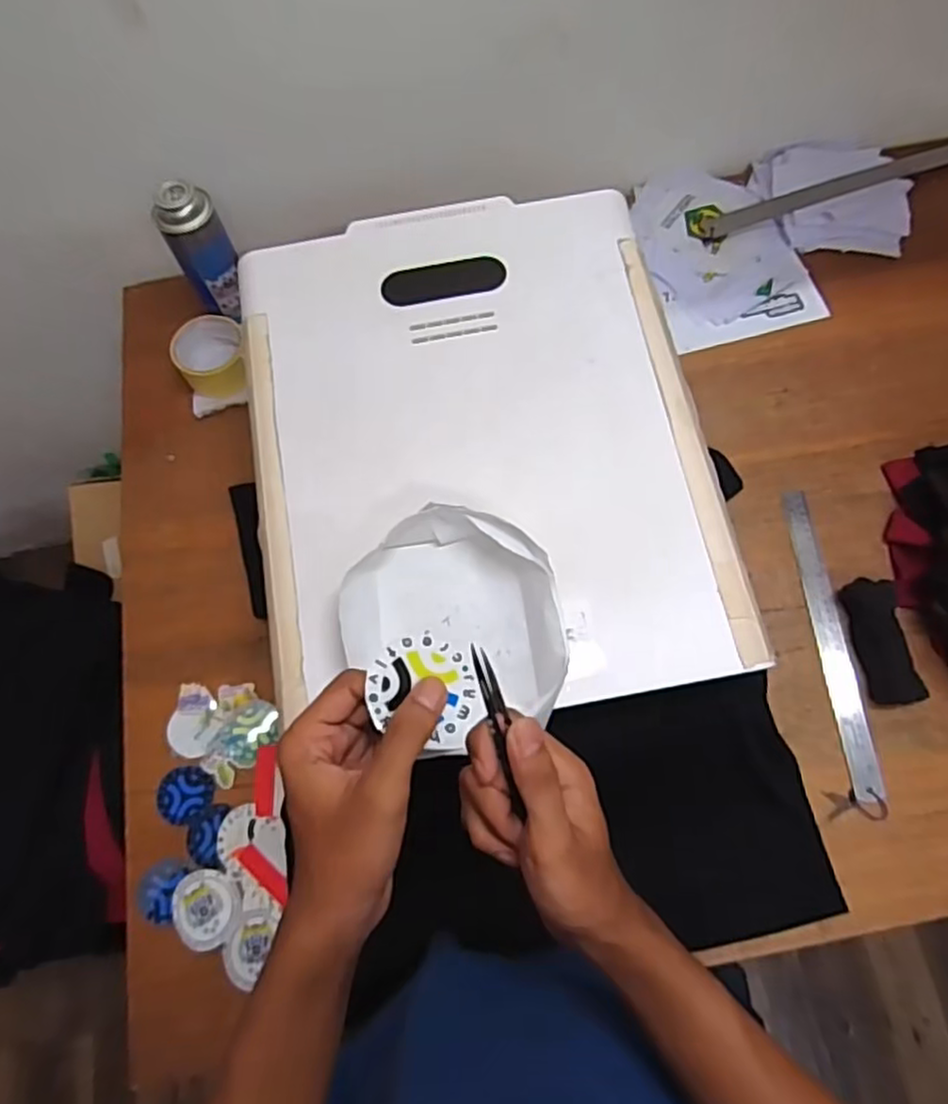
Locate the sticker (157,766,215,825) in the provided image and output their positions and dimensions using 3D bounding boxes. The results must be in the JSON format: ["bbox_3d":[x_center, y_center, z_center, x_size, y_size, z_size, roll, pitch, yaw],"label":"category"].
[{"bbox_3d":[-0.284,0.239,0.679,0.054,0.004,0.052,-4,63,-1],"label":"sticker"}]

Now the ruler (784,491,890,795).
[{"bbox_3d":[0.368,0.087,0.709,0.030,0.006,0.318,-9,71,12],"label":"ruler"}]

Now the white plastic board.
[{"bbox_3d":[-0.002,-0.108,0.621,0.392,0.019,0.494,-10,72,-2],"label":"white plastic board"}]

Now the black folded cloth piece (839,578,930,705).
[{"bbox_3d":[0.411,0.089,0.694,0.045,0.026,0.125,-8,72,-1],"label":"black folded cloth piece"}]

